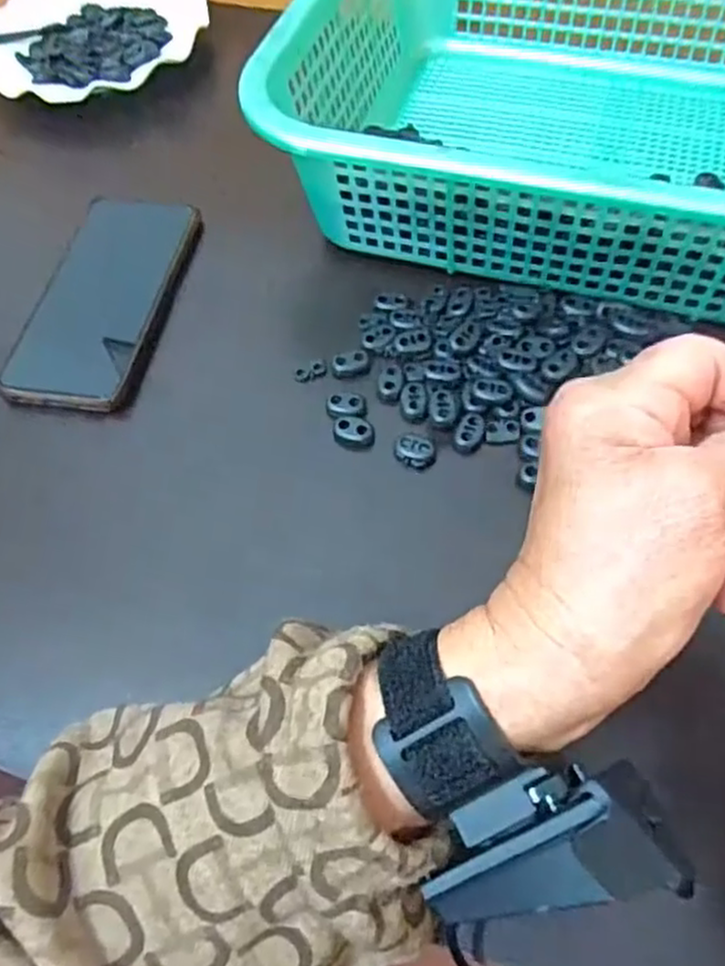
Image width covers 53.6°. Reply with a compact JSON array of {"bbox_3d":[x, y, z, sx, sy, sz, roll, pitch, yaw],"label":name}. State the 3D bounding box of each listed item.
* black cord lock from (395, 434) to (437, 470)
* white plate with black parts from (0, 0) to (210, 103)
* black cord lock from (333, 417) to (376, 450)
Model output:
[{"bbox_3d":[0.027,-0.016,0.369,0.021,0.010,0.015,6,60,7],"label":"black cord lock"},{"bbox_3d":[-0.213,-0.345,0.549,0.157,0.017,0.170,-2,59,3],"label":"white plate with black parts"},{"bbox_3d":[-0.004,-0.026,0.379,0.021,0.012,0.013,5,59,7],"label":"black cord lock"}]

